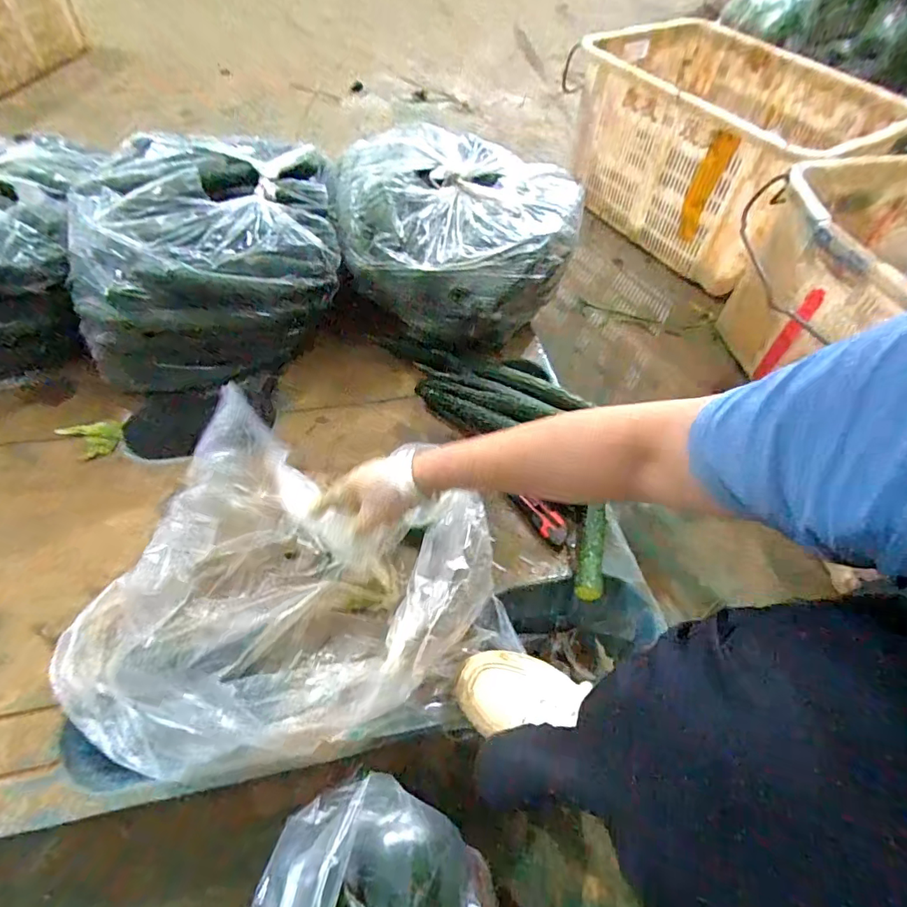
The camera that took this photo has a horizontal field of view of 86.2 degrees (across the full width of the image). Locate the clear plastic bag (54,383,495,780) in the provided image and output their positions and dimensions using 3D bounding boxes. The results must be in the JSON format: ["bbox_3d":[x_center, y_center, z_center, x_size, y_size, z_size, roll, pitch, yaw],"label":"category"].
[{"bbox_3d":[-0.187,0.158,0.522,0.403,0.181,0.342,15,57,6],"label":"clear plastic bag"}]

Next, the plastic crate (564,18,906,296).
[{"bbox_3d":[0.657,-0.758,1.223,0.490,0.348,0.637,-35,66,-23],"label":"plastic crate"}]

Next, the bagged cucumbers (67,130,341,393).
[{"bbox_3d":[-0.381,-0.335,0.791,0.373,0.195,0.397,-9,58,-10],"label":"bagged cucumbers"}]

